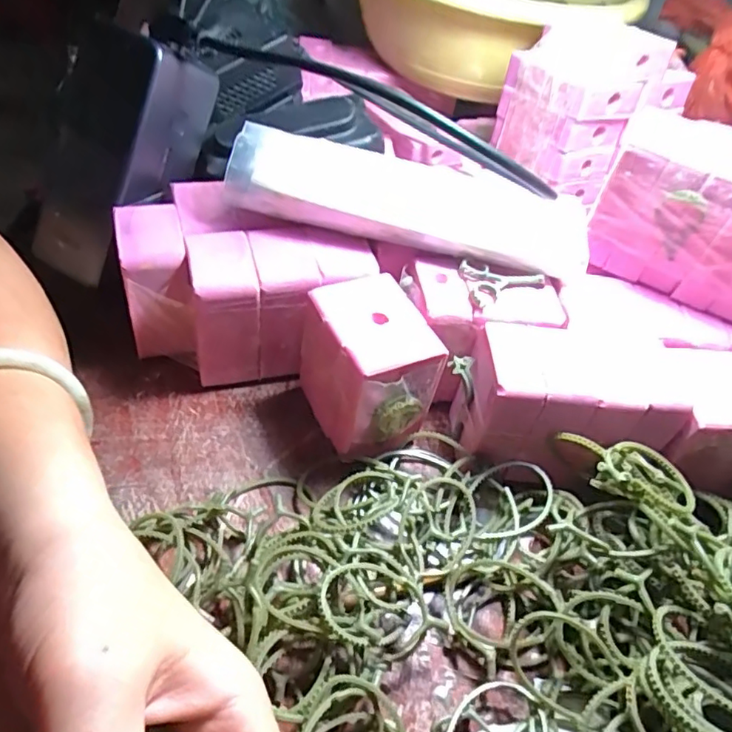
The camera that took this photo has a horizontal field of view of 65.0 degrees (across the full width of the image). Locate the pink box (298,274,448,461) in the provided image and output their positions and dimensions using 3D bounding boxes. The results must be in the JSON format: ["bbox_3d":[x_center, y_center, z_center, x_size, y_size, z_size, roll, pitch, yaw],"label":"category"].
[{"bbox_3d":[0.001,0.003,0.280,0.046,0.071,0.066,-13,50,-20],"label":"pink box"}]

